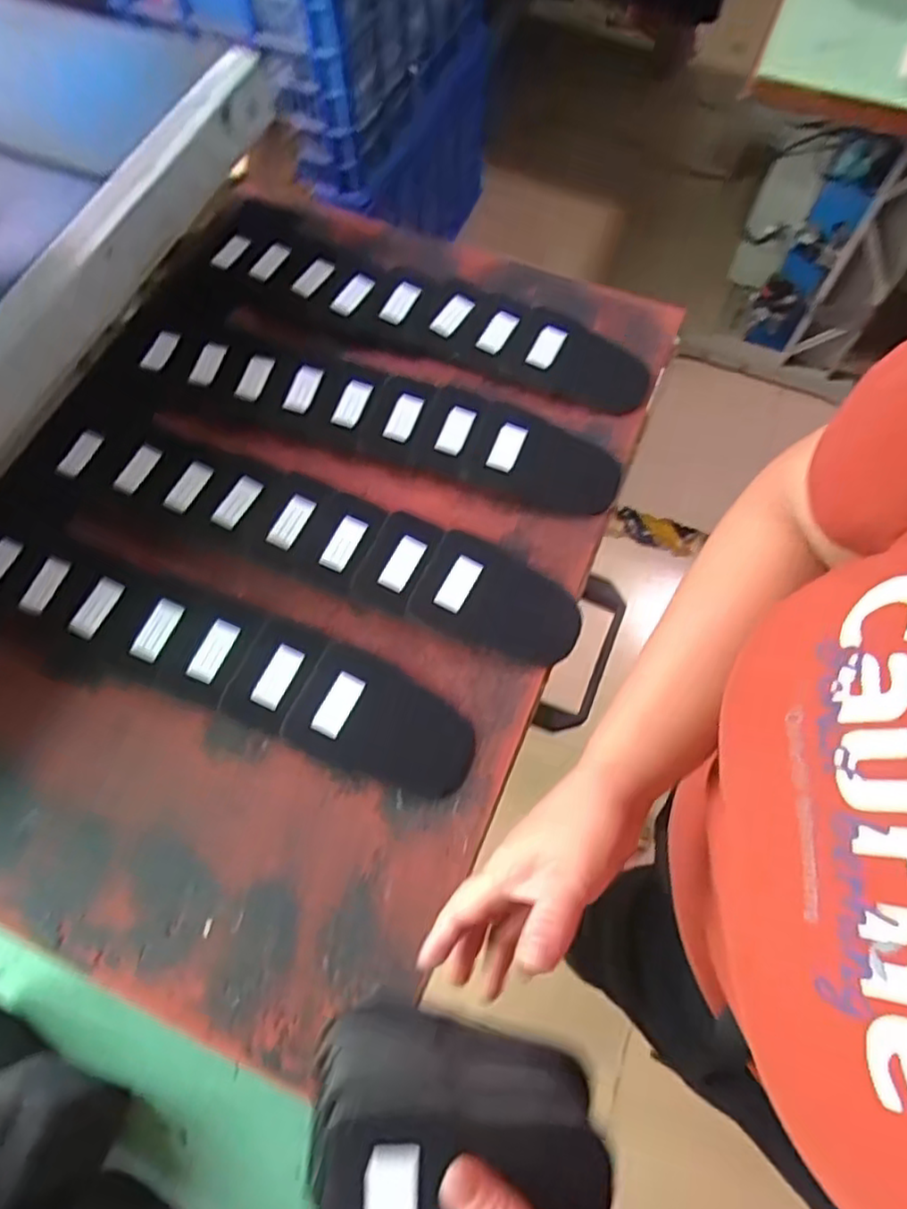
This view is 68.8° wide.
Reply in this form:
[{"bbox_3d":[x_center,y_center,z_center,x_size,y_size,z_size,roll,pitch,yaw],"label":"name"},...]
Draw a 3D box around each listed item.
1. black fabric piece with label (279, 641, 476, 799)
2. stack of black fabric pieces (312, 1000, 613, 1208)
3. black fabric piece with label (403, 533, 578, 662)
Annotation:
[{"bbox_3d":[-0.049,0.088,0.488,0.131,0.016,0.081,22,73,6],"label":"black fabric piece with label"},{"bbox_3d":[0.003,0.251,0.306,0.129,0.041,0.105,2,71,0],"label":"stack of black fabric pieces"},{"bbox_3d":[0.037,-0.004,0.524,0.129,0.019,0.082,21,72,6],"label":"black fabric piece with label"}]

